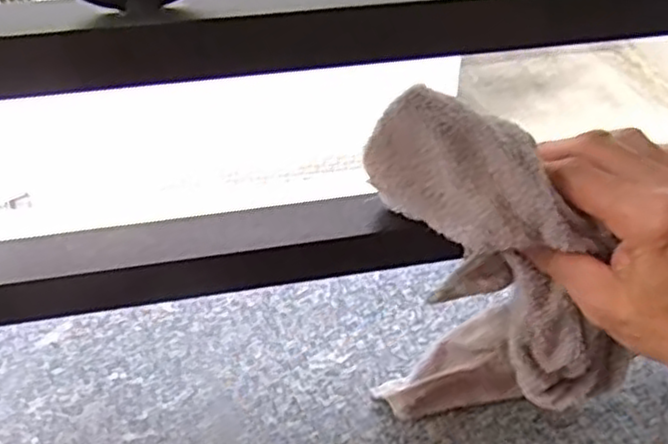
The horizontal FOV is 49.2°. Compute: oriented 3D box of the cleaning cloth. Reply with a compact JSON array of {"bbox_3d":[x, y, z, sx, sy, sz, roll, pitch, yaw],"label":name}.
[{"bbox_3d":[0.091,0.034,0.420,0.134,0.222,0.059,-4,38,15],"label":"cleaning cloth"}]

